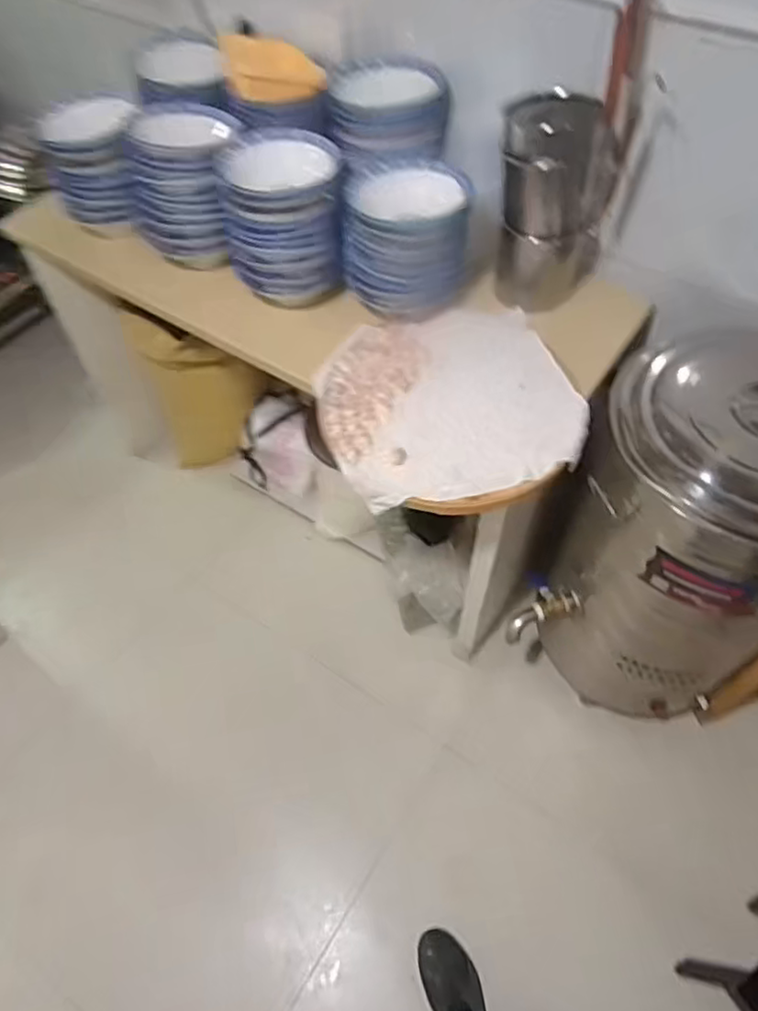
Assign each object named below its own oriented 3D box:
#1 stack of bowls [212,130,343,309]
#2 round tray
[{"bbox_3d":[-0.154,-0.467,1.094,0.191,0.222,0.222,-2,55,0],"label":"stack of bowls"},{"bbox_3d":[0.101,-0.167,1.022,0.400,0.036,0.402,-1,55,1],"label":"round tray"}]

